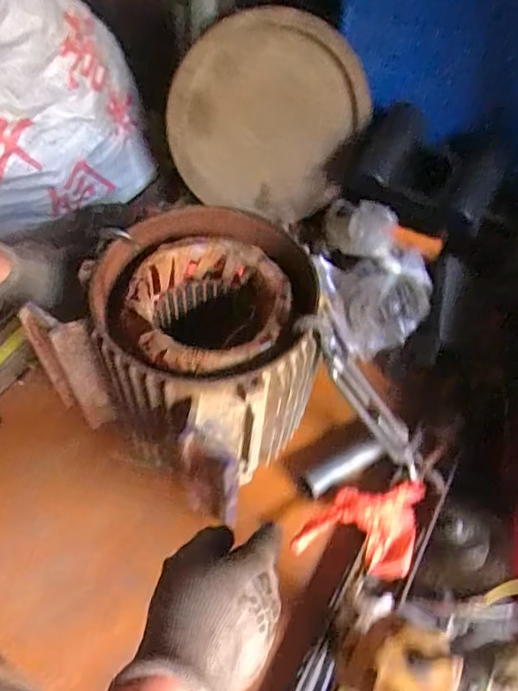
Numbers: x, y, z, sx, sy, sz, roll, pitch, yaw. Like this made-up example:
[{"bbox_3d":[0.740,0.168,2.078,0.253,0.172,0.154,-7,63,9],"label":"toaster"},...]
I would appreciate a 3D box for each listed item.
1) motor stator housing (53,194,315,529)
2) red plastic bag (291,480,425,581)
[{"bbox_3d":[-0.064,0.020,0.601,0.249,0.247,0.235,30,52,22],"label":"motor stator housing"},{"bbox_3d":[0.121,0.197,0.608,0.137,0.044,0.115,10,47,6],"label":"red plastic bag"}]

